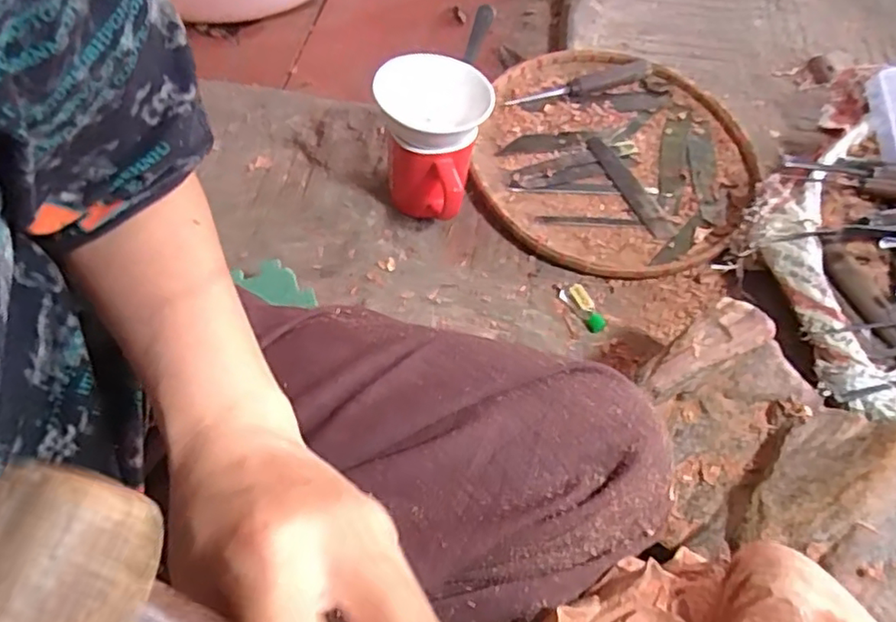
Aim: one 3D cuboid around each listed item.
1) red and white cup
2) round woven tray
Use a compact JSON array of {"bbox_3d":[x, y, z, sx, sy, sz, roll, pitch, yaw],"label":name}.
[{"bbox_3d":[-0.009,-0.147,0.542,0.090,0.129,0.094,2,59,-3],"label":"red and white cup"},{"bbox_3d":[0.168,-0.156,0.619,0.268,0.030,0.293,1,58,-2],"label":"round woven tray"}]

